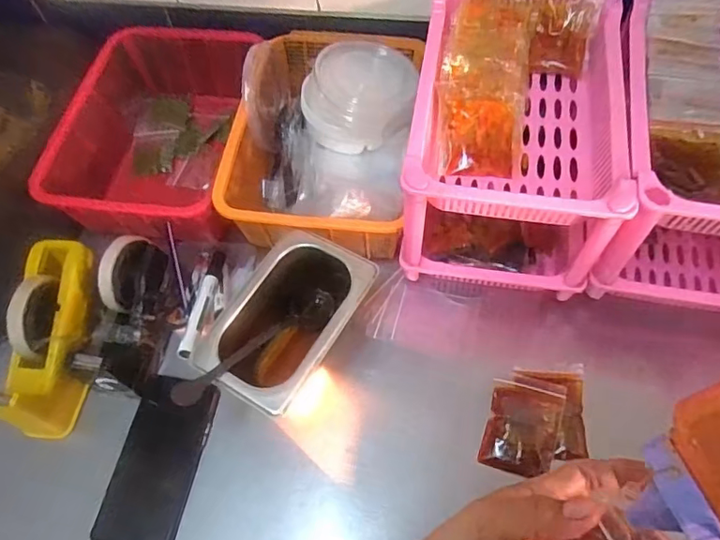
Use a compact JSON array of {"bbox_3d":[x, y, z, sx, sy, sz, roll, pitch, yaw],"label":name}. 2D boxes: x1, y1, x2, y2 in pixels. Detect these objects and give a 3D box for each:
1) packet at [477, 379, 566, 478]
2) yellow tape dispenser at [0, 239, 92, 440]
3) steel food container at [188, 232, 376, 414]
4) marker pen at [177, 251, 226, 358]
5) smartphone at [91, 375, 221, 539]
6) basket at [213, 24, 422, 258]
[{"bbox_3d":[0.164,0.159,0.535,0.070,0.012,0.086,15,63,12],"label":"packet"},{"bbox_3d":[-0.323,0.067,0.549,0.058,0.095,0.201,-1,76,3],"label":"yellow tape dispenser"},{"bbox_3d":[-0.065,0.058,0.551,0.106,0.109,0.185,27,66,18],"label":"steel food container"},{"bbox_3d":[-0.165,0.032,0.564,0.015,0.014,0.144,0,43,4],"label":"marker pen"},{"bbox_3d":[-0.204,0.193,0.536,0.081,0.011,0.162,12,68,3],"label":"smartphone"},{"bbox_3d":[-0.044,-0.163,0.662,0.185,0.118,0.294,7,61,8],"label":"basket"}]

